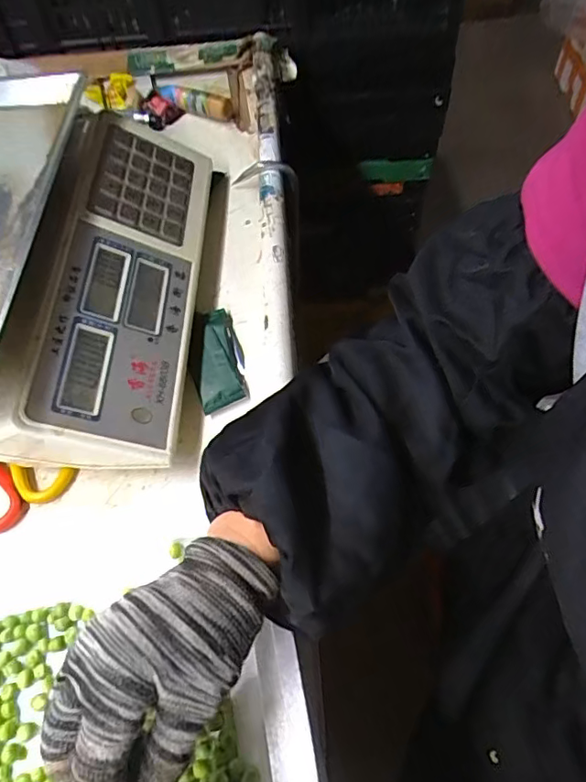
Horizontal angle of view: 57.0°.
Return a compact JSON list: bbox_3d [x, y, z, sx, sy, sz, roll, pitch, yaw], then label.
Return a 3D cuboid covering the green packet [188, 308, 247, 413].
[{"bbox_3d":[-0.072,-0.028,0.485,0.042,0.018,0.100,-15,61,-5],"label":"green packet"}]

